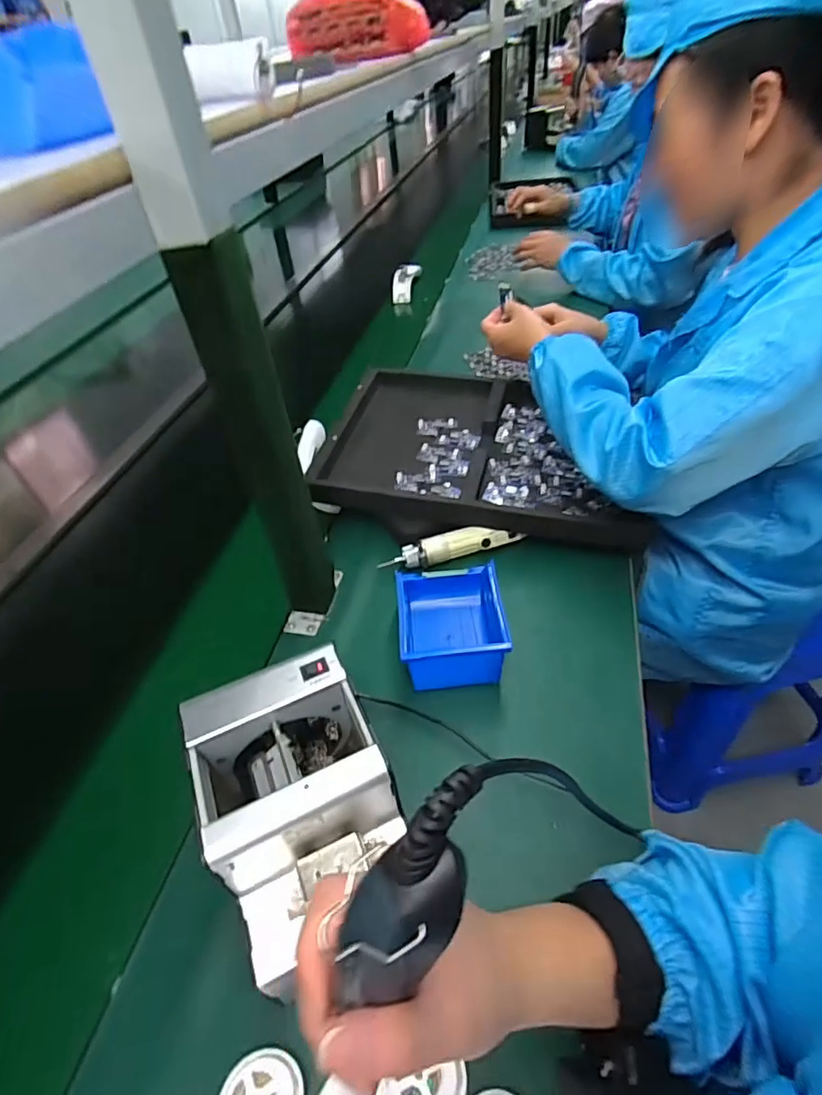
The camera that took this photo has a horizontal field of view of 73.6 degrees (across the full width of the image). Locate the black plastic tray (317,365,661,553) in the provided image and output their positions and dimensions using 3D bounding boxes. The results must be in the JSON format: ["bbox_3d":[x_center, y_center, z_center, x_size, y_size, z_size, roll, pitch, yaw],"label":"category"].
[{"bbox_3d":[0.101,-0.148,0.781,0.415,0.034,0.308,7,50,9],"label":"black plastic tray"}]

